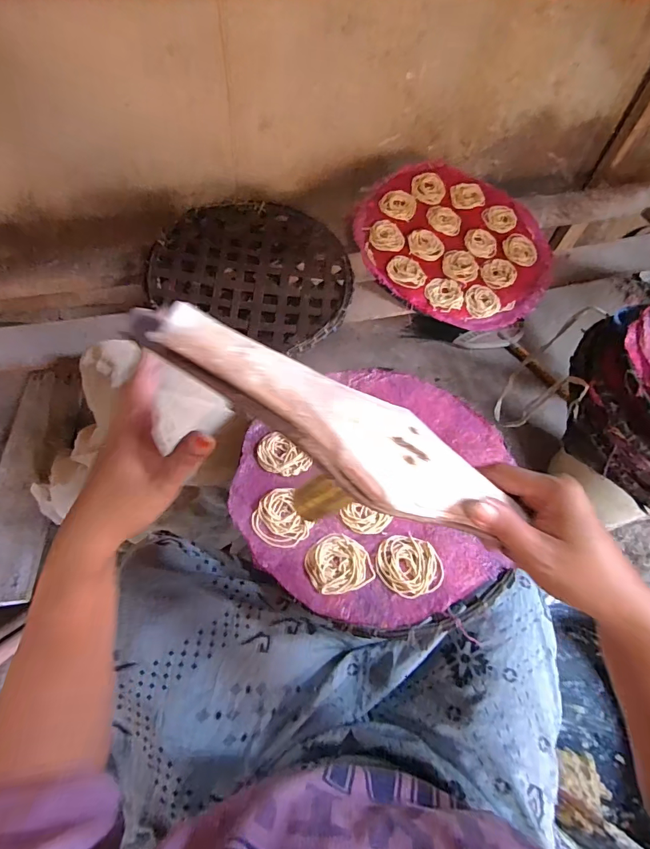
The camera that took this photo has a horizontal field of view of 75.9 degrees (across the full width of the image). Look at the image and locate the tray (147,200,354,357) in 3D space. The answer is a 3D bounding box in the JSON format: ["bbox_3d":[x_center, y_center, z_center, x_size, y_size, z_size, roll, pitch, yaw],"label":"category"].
[{"bbox_3d":[-0.110,-0.288,0.747,0.327,0.060,0.309,2,60,-3],"label":"tray"}]

